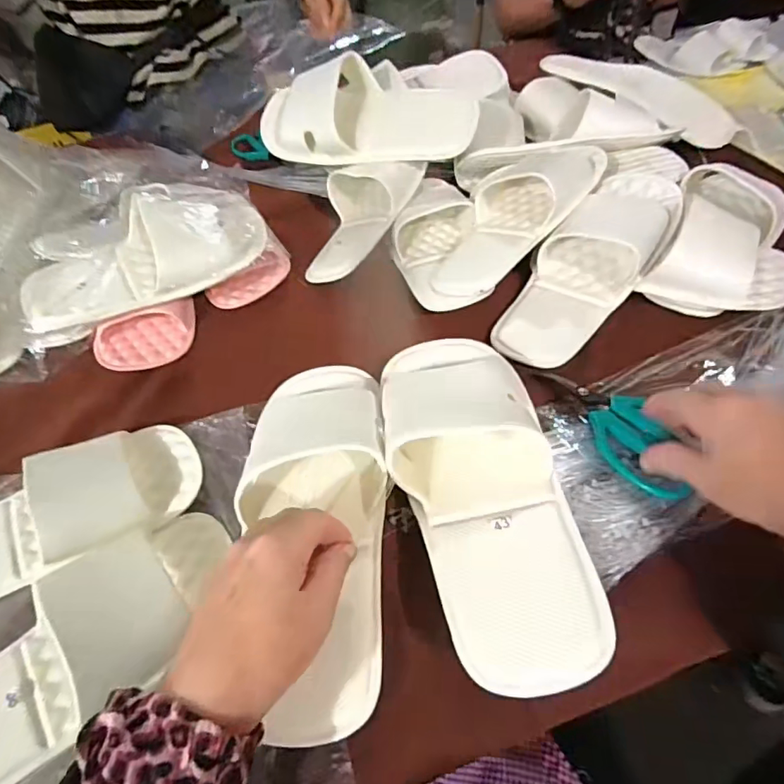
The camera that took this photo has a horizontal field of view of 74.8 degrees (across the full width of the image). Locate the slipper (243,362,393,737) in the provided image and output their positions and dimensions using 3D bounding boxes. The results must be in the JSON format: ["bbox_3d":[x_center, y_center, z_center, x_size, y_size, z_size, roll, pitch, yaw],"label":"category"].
[{"bbox_3d":[-0.055,0.075,0.358,0.106,0.054,0.274,-8,52,-1],"label":"slipper"}]

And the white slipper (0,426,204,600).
[{"bbox_3d":[-0.252,0.091,0.367,0.226,0.046,0.088,-25,53,-14],"label":"white slipper"}]

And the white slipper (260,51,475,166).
[{"bbox_3d":[-0.032,-0.327,0.602,0.258,0.086,0.118,6,69,4],"label":"white slipper"}]

